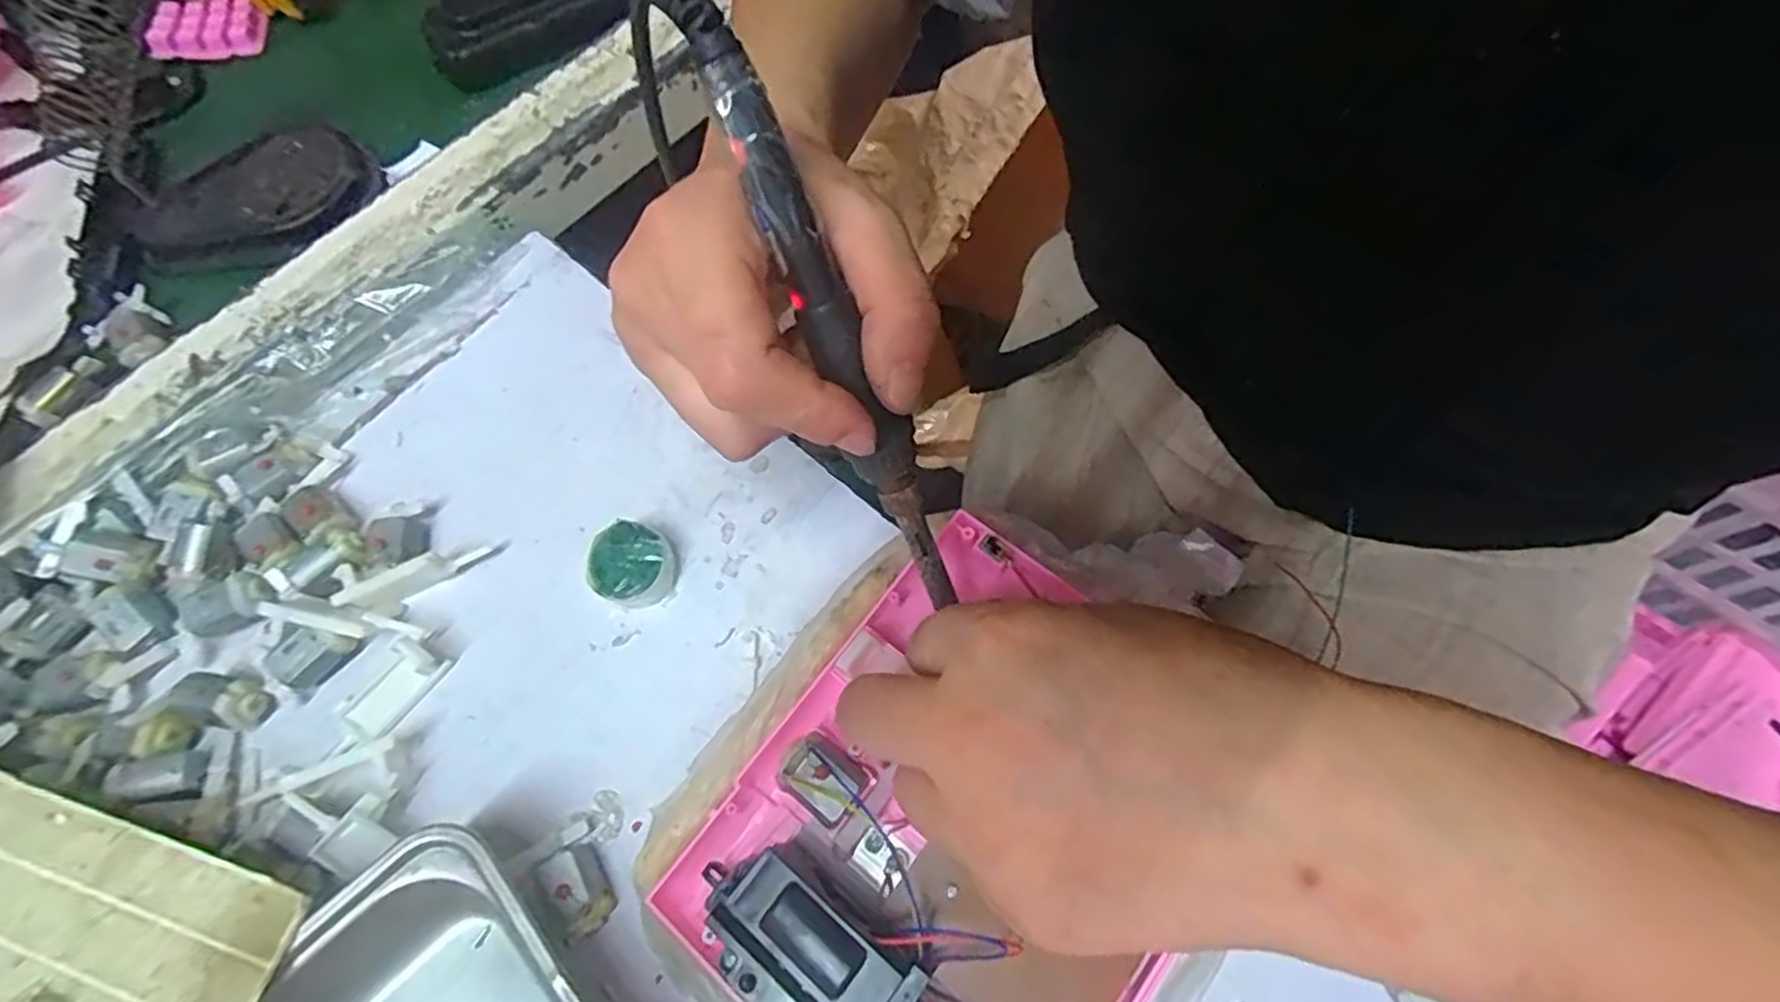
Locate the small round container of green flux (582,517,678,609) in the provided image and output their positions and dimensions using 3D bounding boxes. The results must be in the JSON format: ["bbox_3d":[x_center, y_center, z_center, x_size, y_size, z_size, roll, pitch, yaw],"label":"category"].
[{"bbox_3d":[-0.105,0.027,0.306,0.031,0.017,0.031,-1,67,1],"label":"small round container of green flux"}]

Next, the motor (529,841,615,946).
[{"bbox_3d":[-0.109,0.135,0.262,0.021,0.016,0.029,-35,70,-12],"label":"motor"}]

